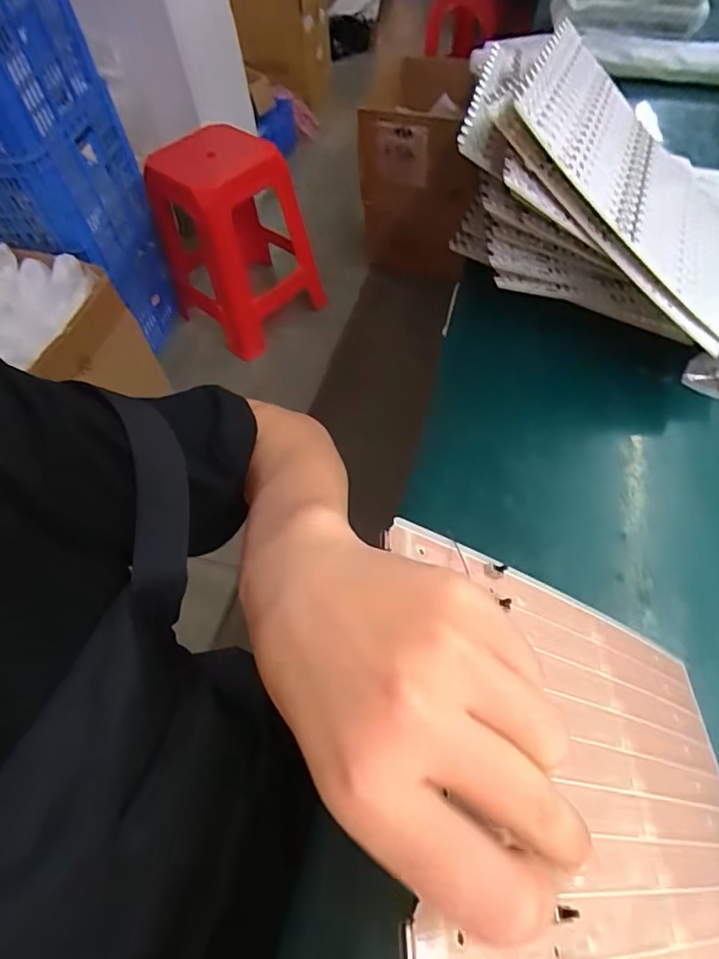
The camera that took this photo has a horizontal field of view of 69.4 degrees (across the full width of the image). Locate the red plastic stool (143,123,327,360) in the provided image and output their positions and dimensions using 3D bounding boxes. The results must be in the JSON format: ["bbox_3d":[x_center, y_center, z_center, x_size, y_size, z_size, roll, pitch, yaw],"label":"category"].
[{"bbox_3d":[-0.370,-0.725,1.597,0.387,0.492,0.391,37,66,25],"label":"red plastic stool"}]

